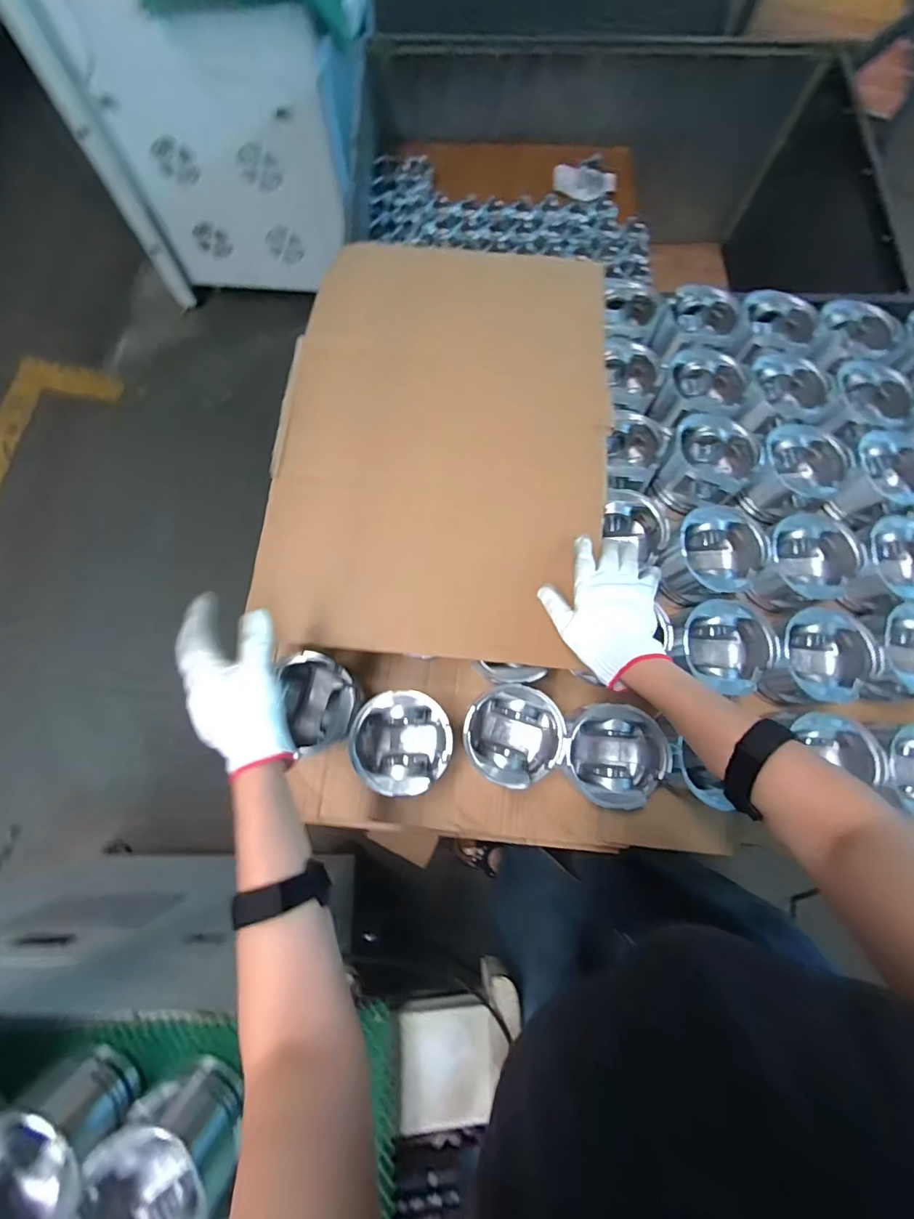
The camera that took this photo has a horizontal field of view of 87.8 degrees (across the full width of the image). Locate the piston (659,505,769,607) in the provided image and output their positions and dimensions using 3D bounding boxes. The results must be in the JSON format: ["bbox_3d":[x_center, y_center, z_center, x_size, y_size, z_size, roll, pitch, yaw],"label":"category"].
[{"bbox_3d":[0.318,-0.064,0.601,0.102,0.083,0.109,0,75,-2],"label":"piston"}]

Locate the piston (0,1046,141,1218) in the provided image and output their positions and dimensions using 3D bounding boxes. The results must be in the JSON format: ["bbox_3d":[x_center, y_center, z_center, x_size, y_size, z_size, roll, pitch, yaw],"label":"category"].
[{"bbox_3d":[-0.374,0.496,0.440,0.095,0.112,0.101,0,75,-2],"label":"piston"}]

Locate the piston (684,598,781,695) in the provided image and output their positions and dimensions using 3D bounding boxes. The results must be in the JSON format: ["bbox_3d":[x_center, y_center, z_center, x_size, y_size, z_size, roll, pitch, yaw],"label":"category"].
[{"bbox_3d":[0.312,0.049,0.570,0.110,0.079,0.099,7,75,0],"label":"piston"}]

